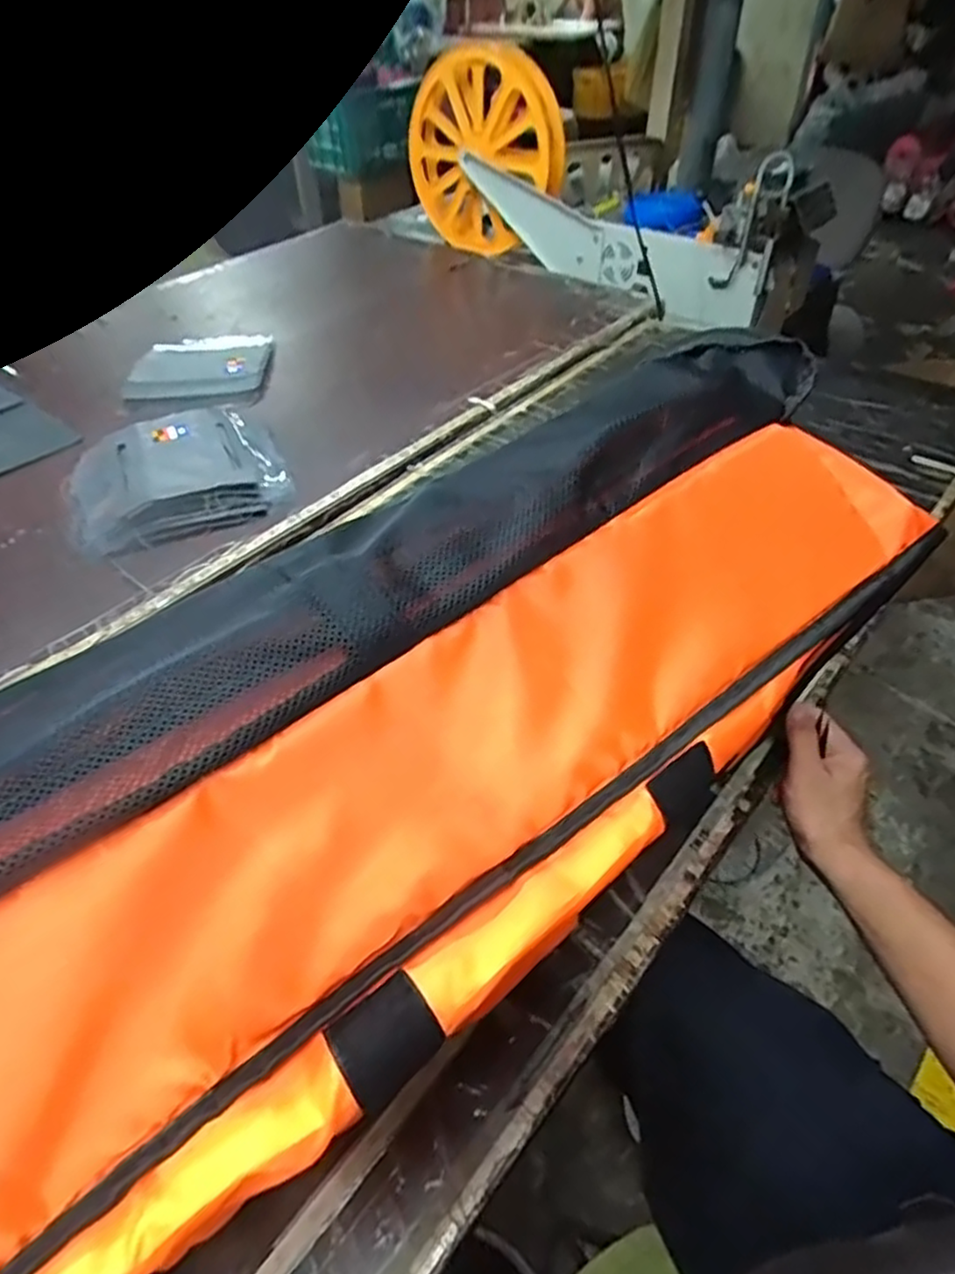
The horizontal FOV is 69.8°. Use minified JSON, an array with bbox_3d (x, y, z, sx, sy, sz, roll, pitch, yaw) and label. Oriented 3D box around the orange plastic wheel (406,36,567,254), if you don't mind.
[{"bbox_3d":[-0.005,-1.117,1.573,0.412,0.396,0.087,-22,14,49],"label":"orange plastic wheel"}]

